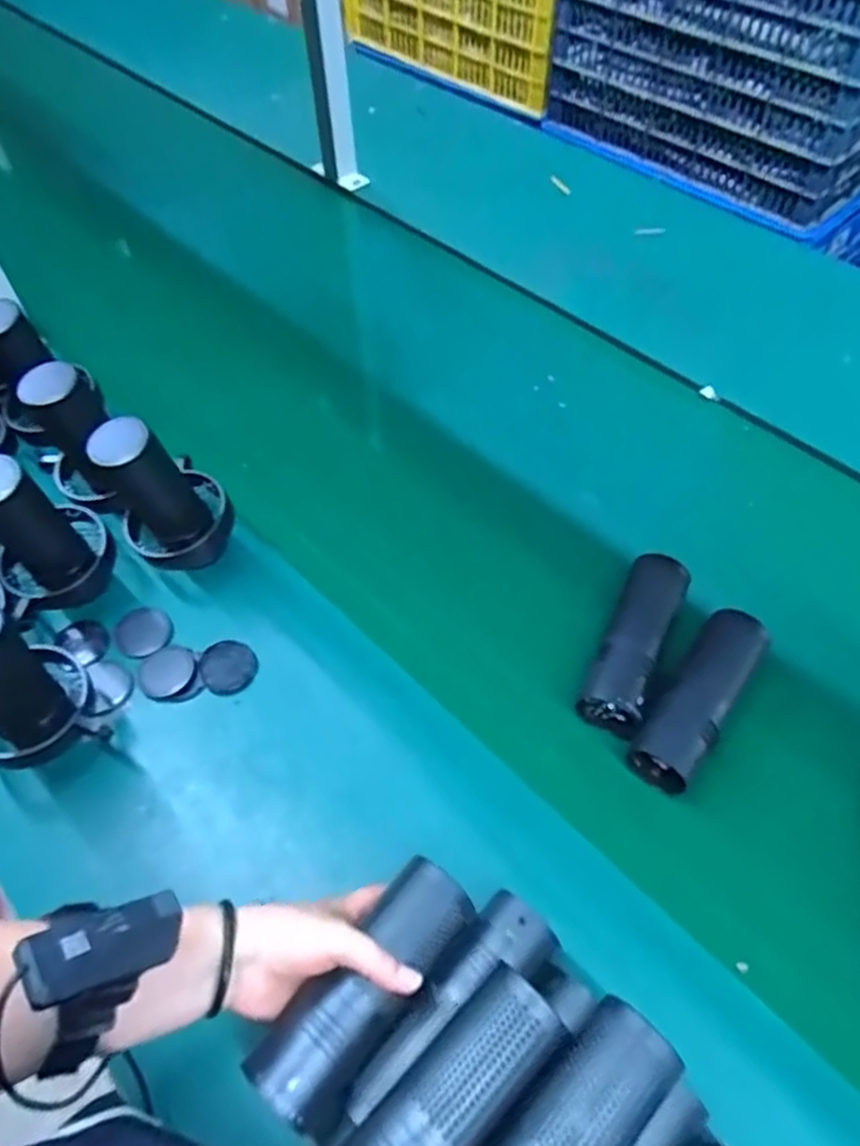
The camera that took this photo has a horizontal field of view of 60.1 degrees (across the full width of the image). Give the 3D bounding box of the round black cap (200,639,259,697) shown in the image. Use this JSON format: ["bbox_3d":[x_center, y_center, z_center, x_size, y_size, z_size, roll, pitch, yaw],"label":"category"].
[{"bbox_3d":[-0.181,0.084,0.668,0.048,0.005,0.051,-1,55,1],"label":"round black cap"}]

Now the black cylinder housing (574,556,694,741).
[{"bbox_3d":[0.182,0.058,0.655,0.054,0.047,0.167,22,59,16],"label":"black cylinder housing"}]

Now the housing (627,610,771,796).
[{"bbox_3d":[0.227,0.099,0.618,0.051,0.045,0.174,31,62,21],"label":"housing"}]

